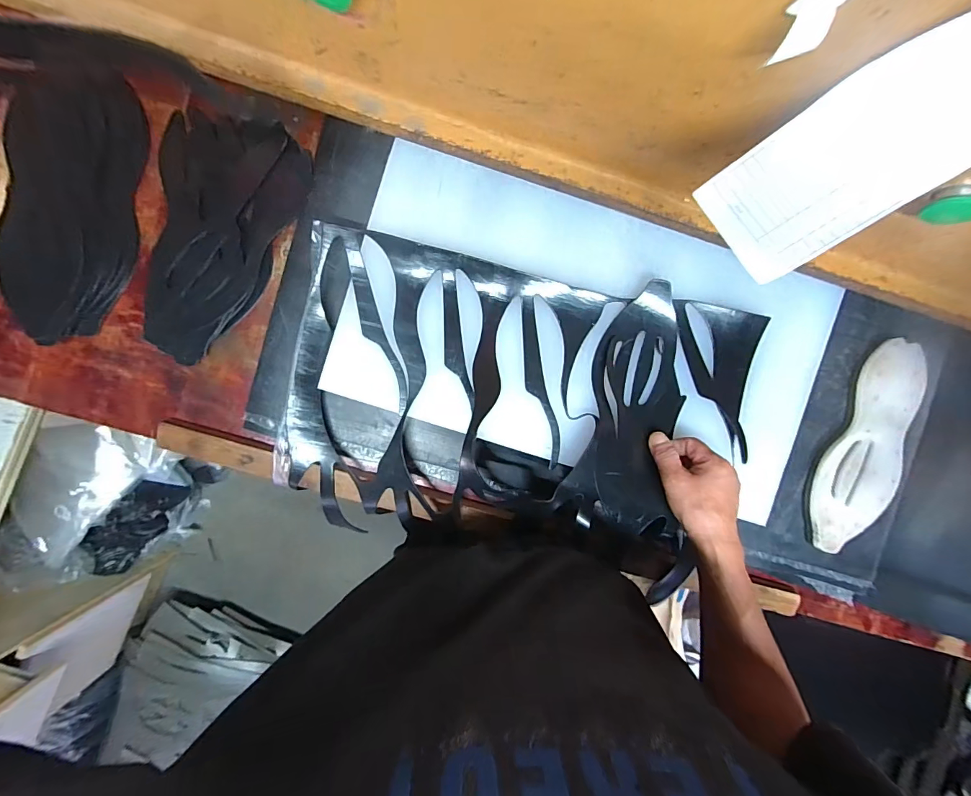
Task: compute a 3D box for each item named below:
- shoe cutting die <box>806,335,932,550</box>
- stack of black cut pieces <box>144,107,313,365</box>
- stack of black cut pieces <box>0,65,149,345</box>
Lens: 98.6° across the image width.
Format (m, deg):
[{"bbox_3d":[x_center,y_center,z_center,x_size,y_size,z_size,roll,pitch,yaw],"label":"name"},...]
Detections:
[{"bbox_3d":[0.517,0.069,0.559,0.090,0.026,0.289,22,89,-5],"label":"shoe cutting die"},{"bbox_3d":[-0.316,-0.192,0.508,0.164,0.026,0.290,9,90,-5],"label":"stack of black cut pieces"},{"bbox_3d":[-0.493,-0.226,0.485,0.147,0.025,0.305,9,90,-5],"label":"stack of black cut pieces"}]

